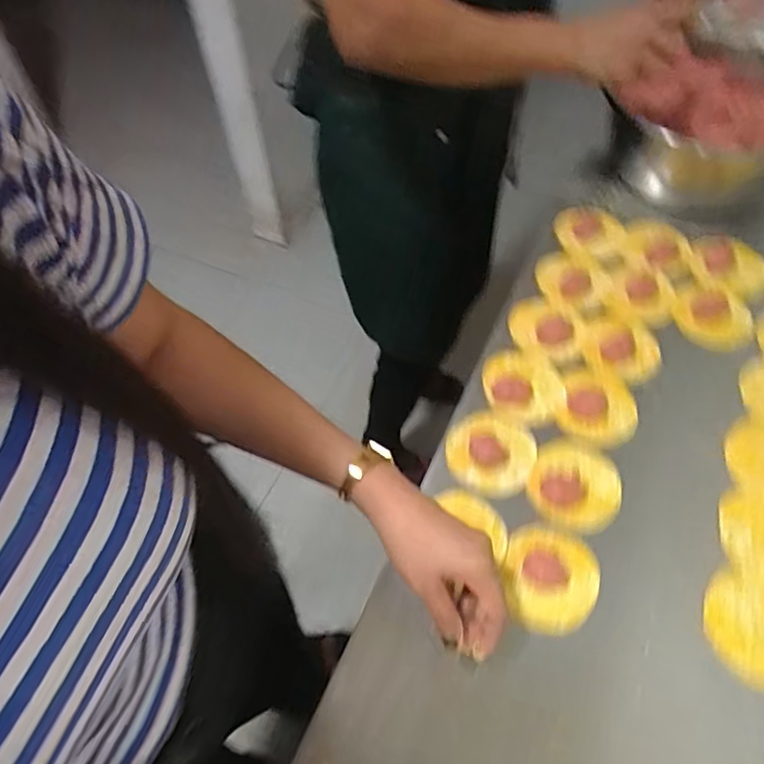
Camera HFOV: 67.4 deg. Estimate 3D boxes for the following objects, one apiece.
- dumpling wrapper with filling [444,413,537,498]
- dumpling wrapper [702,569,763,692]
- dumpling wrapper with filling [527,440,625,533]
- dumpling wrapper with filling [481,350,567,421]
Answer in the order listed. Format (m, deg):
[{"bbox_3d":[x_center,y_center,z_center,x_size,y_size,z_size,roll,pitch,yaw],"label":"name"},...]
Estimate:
[{"bbox_3d":[0.106,0.068,0.562,0.085,0.020,0.084,-1,56,1],"label":"dumpling wrapper with filling"},{"bbox_3d":[0.308,0.203,0.469,0.082,0.004,0.087,-1,56,1],"label":"dumpling wrapper"},{"bbox_3d":[0.183,0.099,0.542,0.082,0.008,0.085,-1,56,1],"label":"dumpling wrapper with filling"},{"bbox_3d":[0.147,0.003,0.597,0.082,0.011,0.080,2,56,3],"label":"dumpling wrapper with filling"}]

